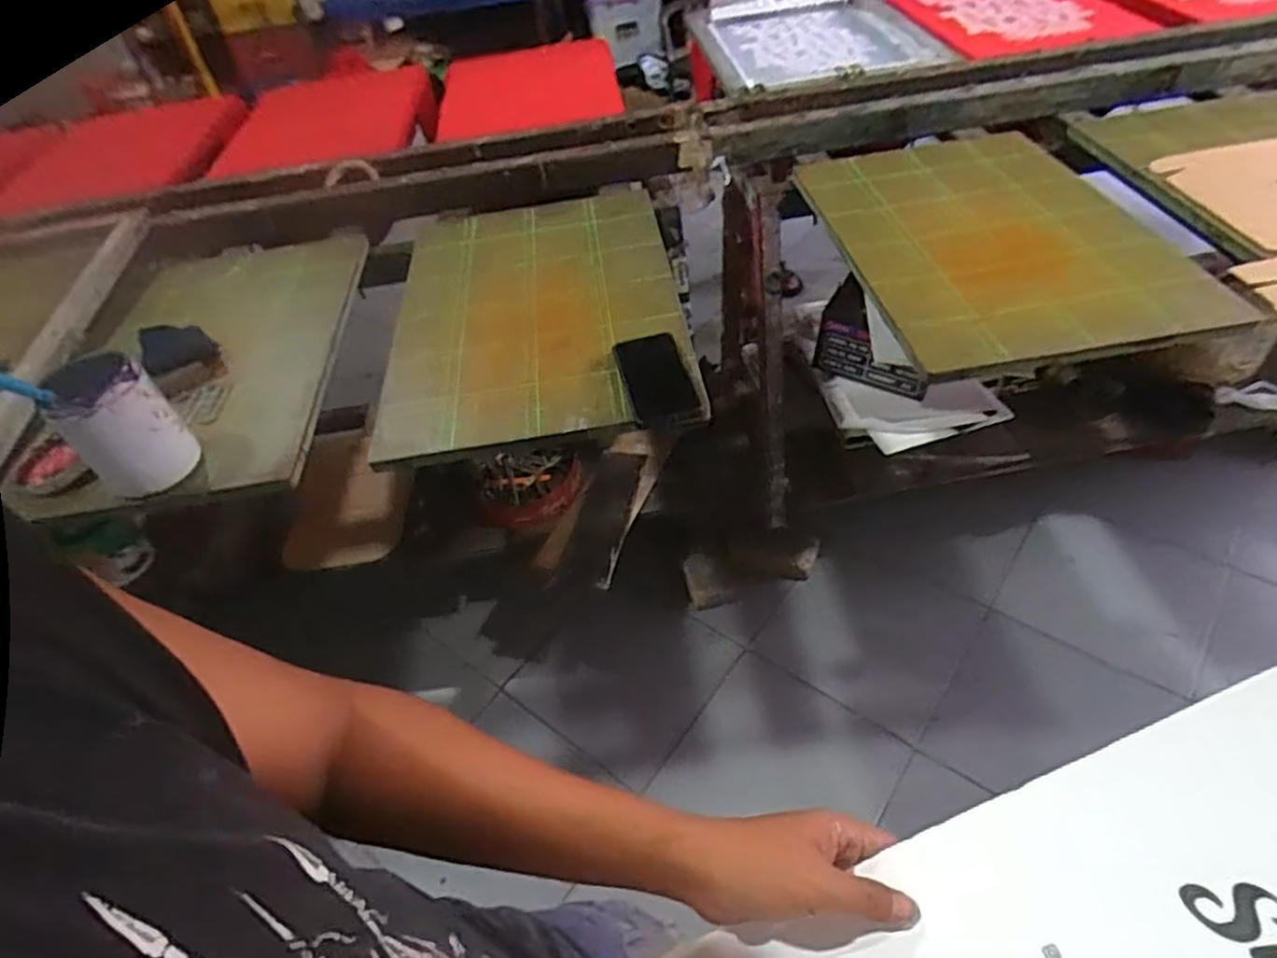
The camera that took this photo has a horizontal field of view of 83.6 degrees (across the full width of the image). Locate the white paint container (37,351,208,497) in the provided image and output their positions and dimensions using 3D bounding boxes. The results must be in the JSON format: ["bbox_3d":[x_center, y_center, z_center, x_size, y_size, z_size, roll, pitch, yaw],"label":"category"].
[{"bbox_3d":[-0.567,-0.057,0.789,0.088,0.137,0.097,34,58,31],"label":"white paint container"}]

